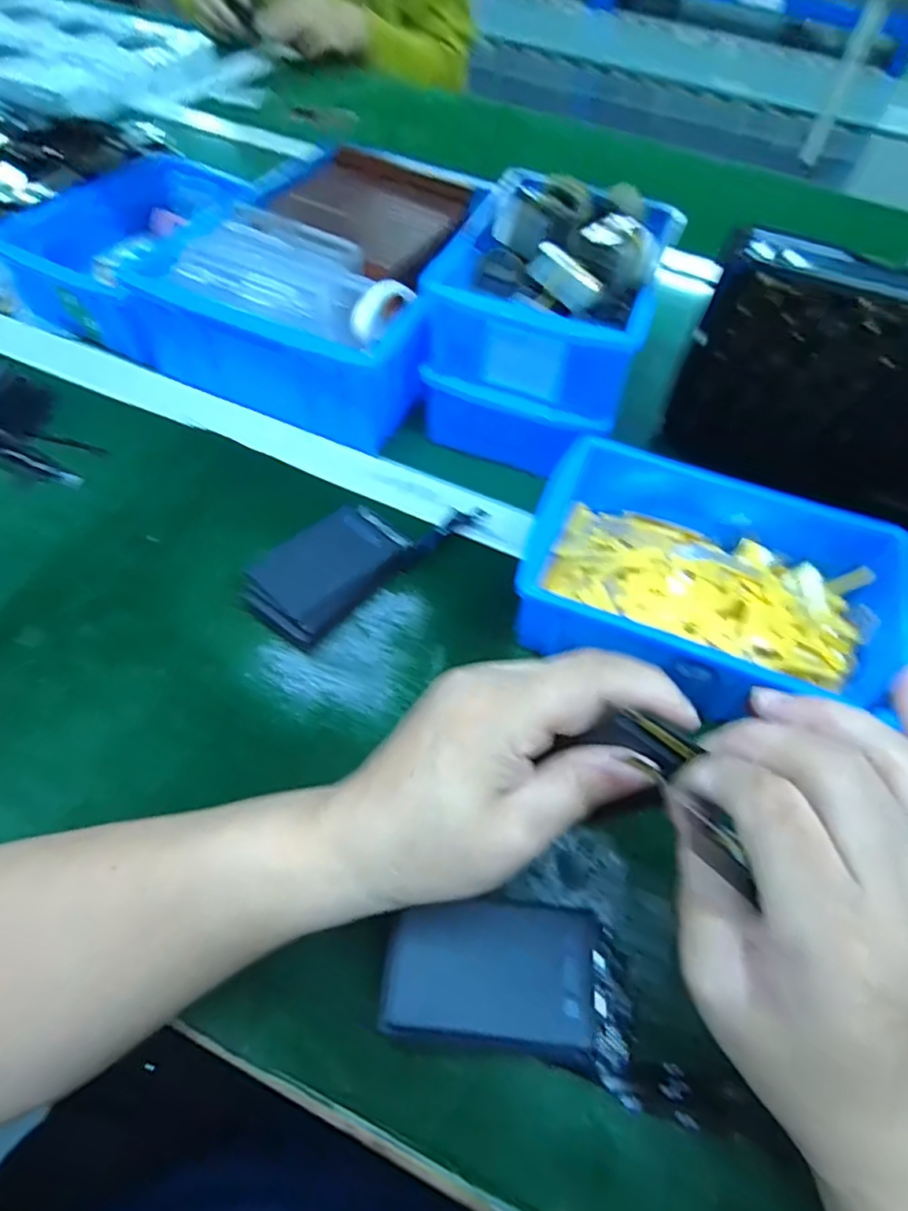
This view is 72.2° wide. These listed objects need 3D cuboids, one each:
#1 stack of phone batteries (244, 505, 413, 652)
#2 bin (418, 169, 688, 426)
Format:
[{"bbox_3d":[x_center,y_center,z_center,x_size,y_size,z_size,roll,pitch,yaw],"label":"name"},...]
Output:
[{"bbox_3d":[-0.076,-0.018,0.372,0.058,0.029,0.094,38,60,20],"label":"stack of phone batteries"},{"bbox_3d":[0.072,-0.223,0.429,0.136,0.071,0.186,19,55,8],"label":"bin"}]

